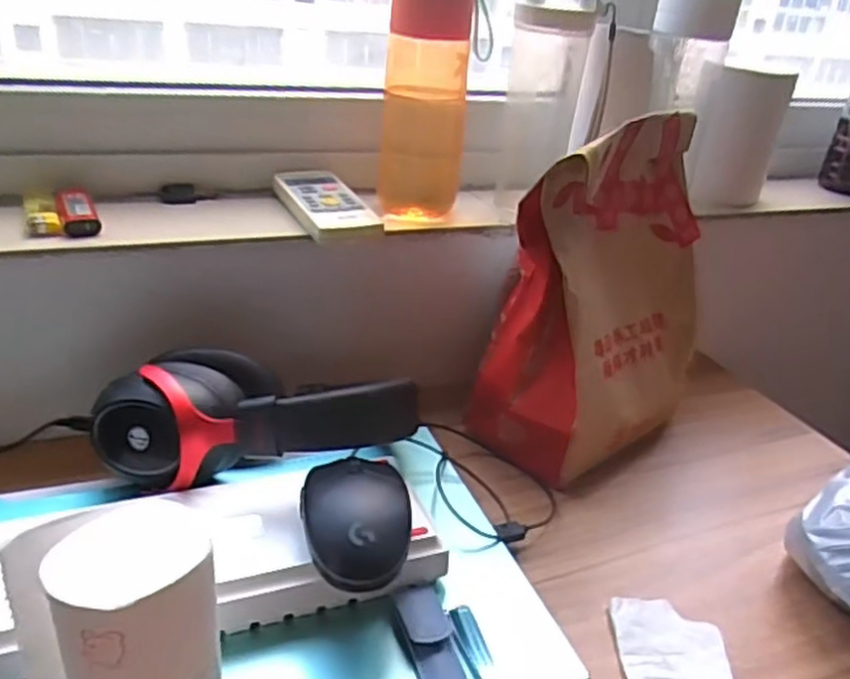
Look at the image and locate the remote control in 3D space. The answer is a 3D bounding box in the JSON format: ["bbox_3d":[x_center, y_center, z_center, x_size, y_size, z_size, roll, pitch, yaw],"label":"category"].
[{"bbox_3d":[-0.084,-0.112,0.615,0.059,0.017,0.146,-9,31,-25],"label":"remote control"}]

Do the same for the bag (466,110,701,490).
[{"bbox_3d":[0.145,-0.034,0.610,0.193,0.259,0.113,-19,36,-39],"label":"bag"}]

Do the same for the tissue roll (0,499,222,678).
[{"bbox_3d":[-0.132,0.141,0.329,0.067,0.136,0.062,4,27,-2],"label":"tissue roll"}]

